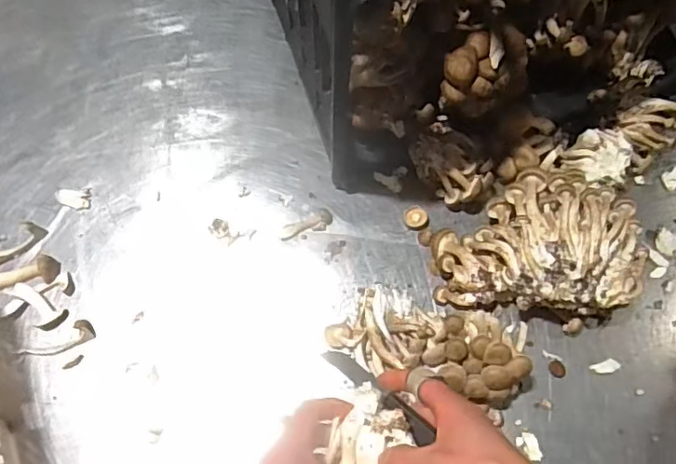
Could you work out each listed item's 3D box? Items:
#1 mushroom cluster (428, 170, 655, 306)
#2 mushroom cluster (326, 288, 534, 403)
[{"bbox_3d":[0.214,0.015,0.594,0.206,0.105,0.133,4,72,0],"label":"mushroom cluster"},{"bbox_3d":[0.097,0.116,0.563,0.214,0.086,0.093,9,70,3],"label":"mushroom cluster"}]

